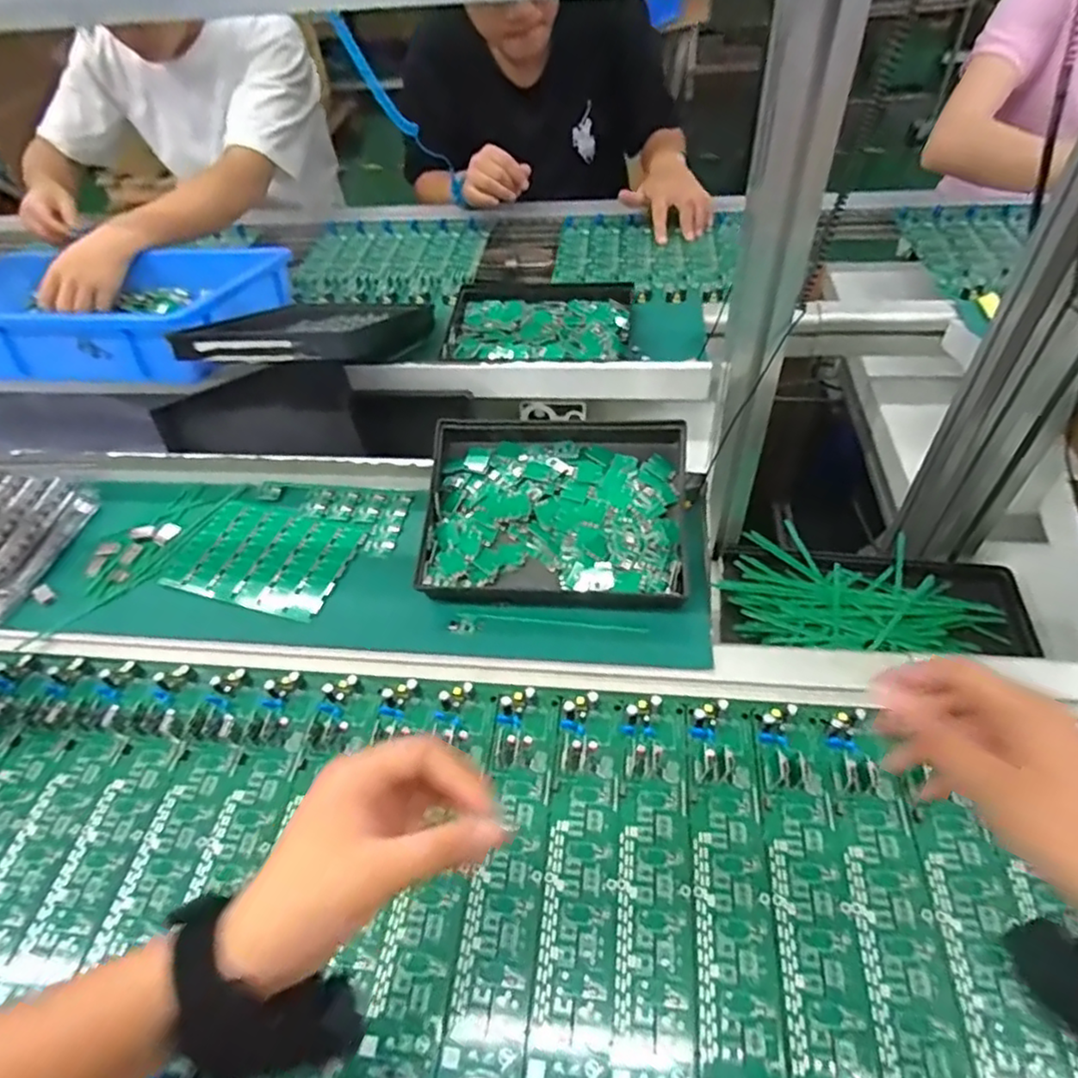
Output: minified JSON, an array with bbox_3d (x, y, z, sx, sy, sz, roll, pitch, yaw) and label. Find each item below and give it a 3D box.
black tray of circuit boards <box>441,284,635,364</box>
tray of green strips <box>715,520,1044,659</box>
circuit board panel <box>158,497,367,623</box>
[{"bbox_3d":[0.004,-0.268,0.827,0.232,0.035,0.201,-2,49,3],"label":"black tray of circuit boards"},{"bbox_3d":[0.331,0.069,0.663,0.291,0.060,0.146,5,48,11],"label":"tray of green strips"},{"bbox_3d":[-0.260,0.017,0.620,0.167,0.005,0.108,12,51,16],"label":"circuit board panel"}]

